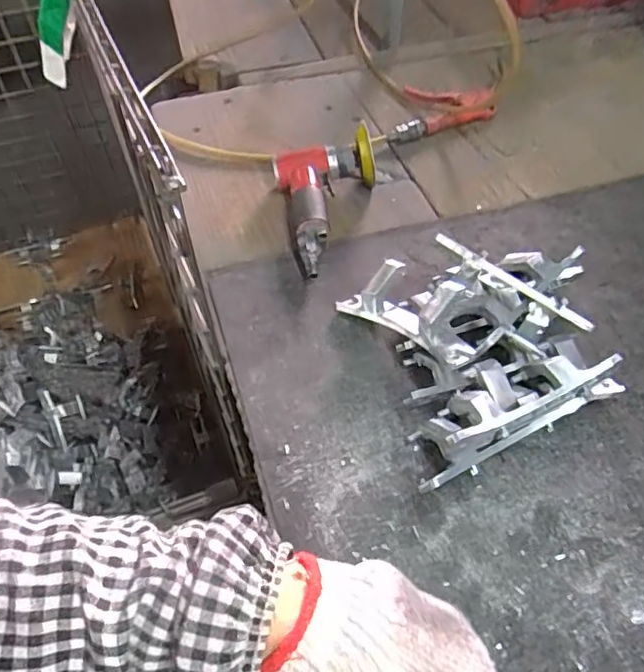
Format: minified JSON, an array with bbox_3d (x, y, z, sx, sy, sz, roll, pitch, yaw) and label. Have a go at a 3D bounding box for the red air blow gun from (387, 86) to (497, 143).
[{"bbox_3d":[0.160,-0.290,0.791,0.138,0.029,0.108,5,51,5],"label":"red air blow gun"}]

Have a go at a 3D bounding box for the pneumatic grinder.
[{"bbox_3d":[0.019,-0.148,0.649,0.119,0.060,0.179,-11,52,-8],"label":"pneumatic grinder"}]

